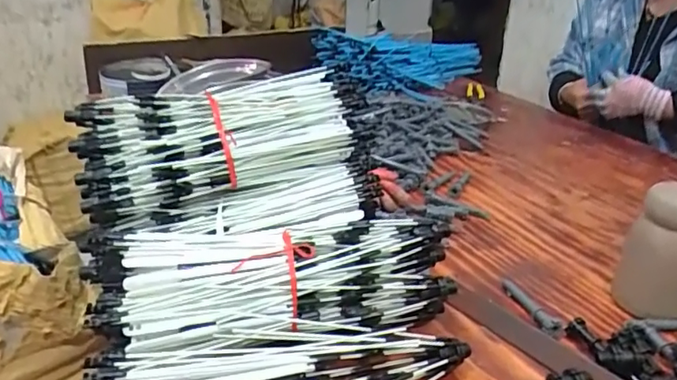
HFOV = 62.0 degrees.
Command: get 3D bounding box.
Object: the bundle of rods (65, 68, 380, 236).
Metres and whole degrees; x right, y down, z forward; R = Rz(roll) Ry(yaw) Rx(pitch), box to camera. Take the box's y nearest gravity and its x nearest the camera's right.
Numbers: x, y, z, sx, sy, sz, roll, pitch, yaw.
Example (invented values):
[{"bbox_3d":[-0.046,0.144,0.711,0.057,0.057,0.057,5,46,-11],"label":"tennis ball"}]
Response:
[{"bbox_3d":[-0.127,-0.037,0.644,0.328,0.195,0.048,-8,-17,-10],"label":"bundle of rods"}]

